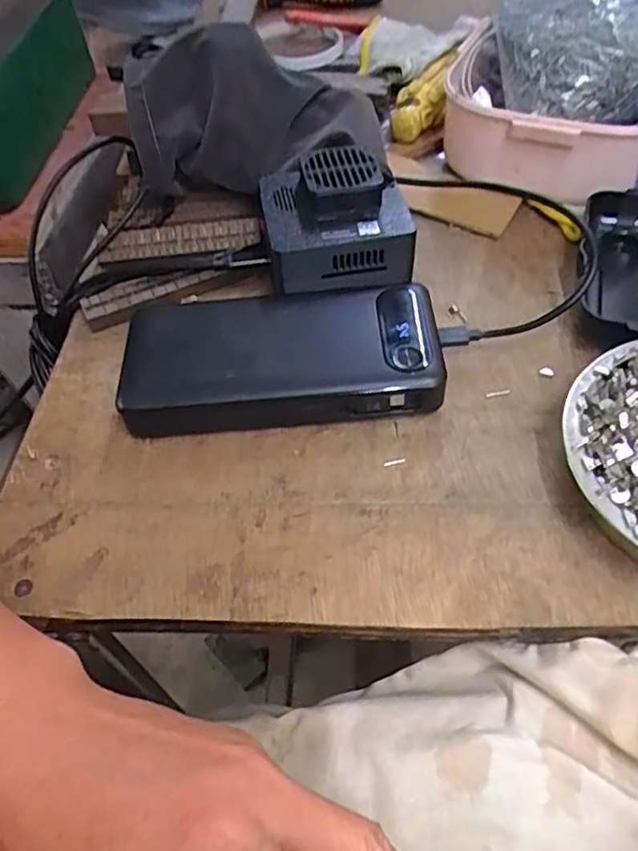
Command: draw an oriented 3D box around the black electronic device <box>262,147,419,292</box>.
[{"bbox_3d":[0.009,-0.112,0.336,0.074,0.034,0.076,-9,53,-2],"label":"black electronic device"}]

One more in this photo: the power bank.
[{"bbox_3d":[-0.019,-0.035,0.315,0.152,0.027,0.069,-5,53,1],"label":"power bank"}]

